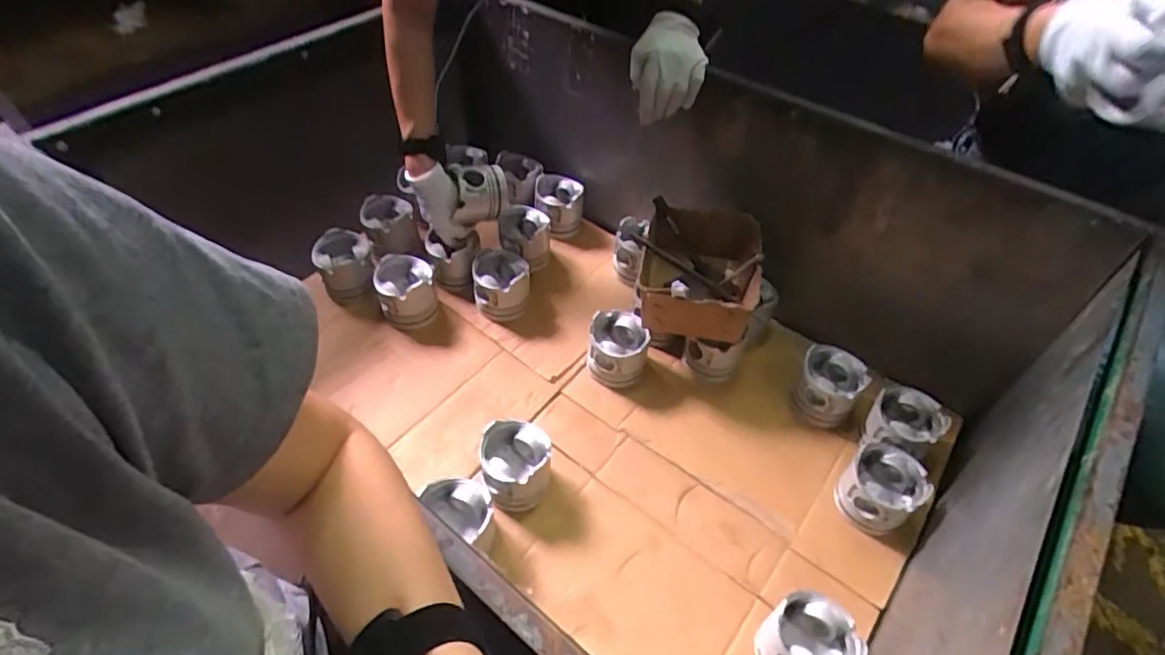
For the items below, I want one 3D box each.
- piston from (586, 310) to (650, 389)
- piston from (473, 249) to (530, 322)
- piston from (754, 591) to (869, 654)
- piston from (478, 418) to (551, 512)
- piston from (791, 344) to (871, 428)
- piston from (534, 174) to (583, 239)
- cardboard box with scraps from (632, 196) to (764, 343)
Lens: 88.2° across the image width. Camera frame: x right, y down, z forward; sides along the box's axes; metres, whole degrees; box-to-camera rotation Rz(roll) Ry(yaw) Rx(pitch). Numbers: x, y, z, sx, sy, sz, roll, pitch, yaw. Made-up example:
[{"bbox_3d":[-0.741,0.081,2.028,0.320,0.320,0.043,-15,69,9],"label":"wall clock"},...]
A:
[{"bbox_3d":[0.054,0.032,0.951,0.089,0.090,0.096,3,50,0],"label":"piston"},{"bbox_3d":[-0.139,-0.075,1.039,0.094,0.083,0.100,-3,50,-5],"label":"piston"},{"bbox_3d":[0.251,0.361,0.680,0.103,0.083,0.093,-11,51,-11],"label":"piston"},{"bbox_3d":[-0.088,0.189,0.812,0.092,0.086,0.101,1,50,-1],"label":"piston"},{"bbox_3d":[0.368,0.089,0.902,0.085,0.091,0.089,1,50,-1],"label":"piston"},{"bbox_3d":[-0.047,-0.233,1.184,0.093,0.098,0.090,-5,50,-6],"label":"piston"},{"bbox_3d":[0.179,-0.083,0.938,0.171,0.100,0.217,10,50,7],"label":"cardboard box with scraps"}]

